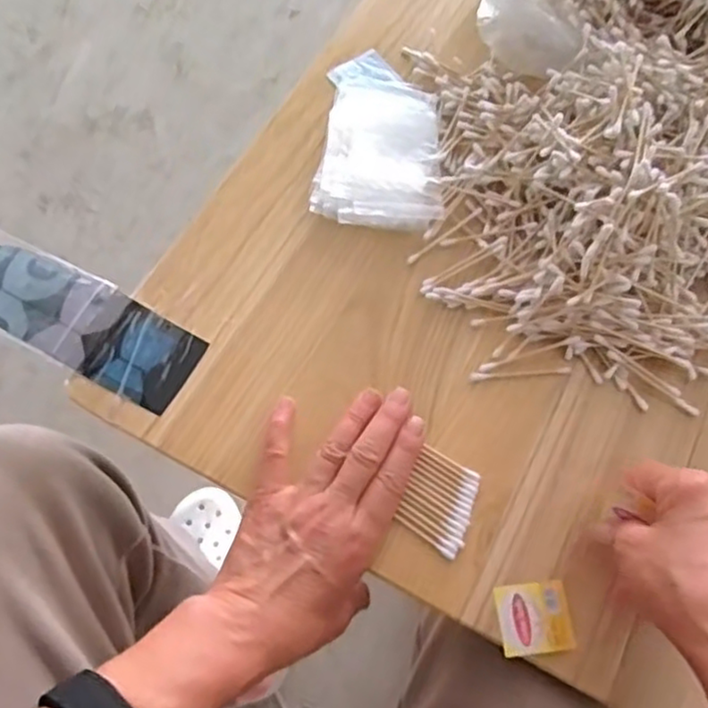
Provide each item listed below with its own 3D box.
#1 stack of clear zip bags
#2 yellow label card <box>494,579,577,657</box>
[{"bbox_3d":[0.020,-0.172,0.536,0.094,0.018,0.170,2,67,-2],"label":"stack of clear zip bags"},{"bbox_3d":[0.109,0.159,0.409,0.043,0.004,0.039,-5,68,-5],"label":"yellow label card"}]

